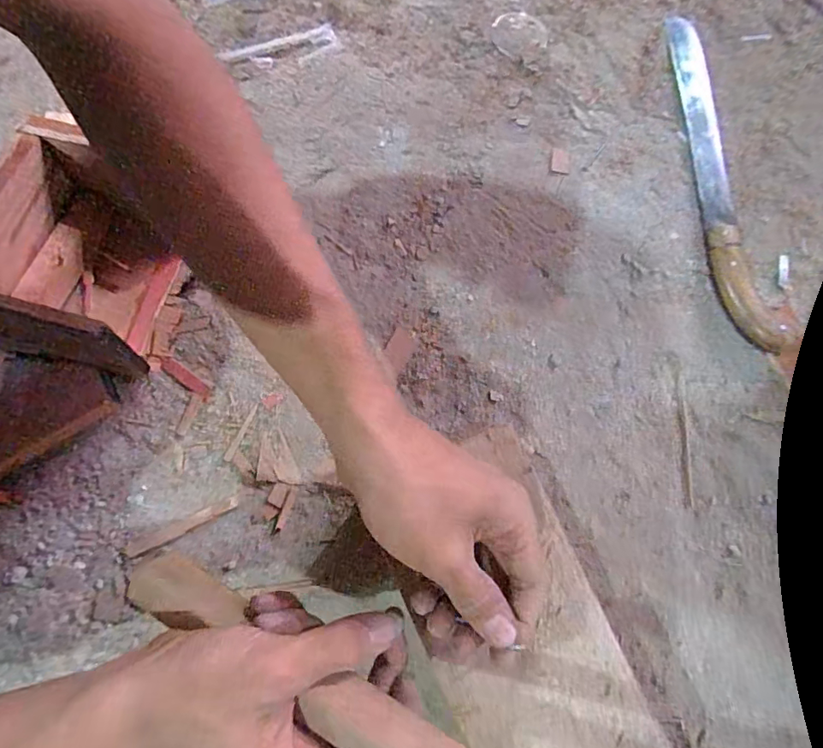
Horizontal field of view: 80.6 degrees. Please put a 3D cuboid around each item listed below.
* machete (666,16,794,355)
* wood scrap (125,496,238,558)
[{"bbox_3d":[0.267,-0.180,0.430,0.049,0.018,0.326,-8,79,-3],"label":"machete"},{"bbox_3d":[-0.174,0.116,0.367,0.089,0.004,0.012,-24,80,-5],"label":"wood scrap"}]

